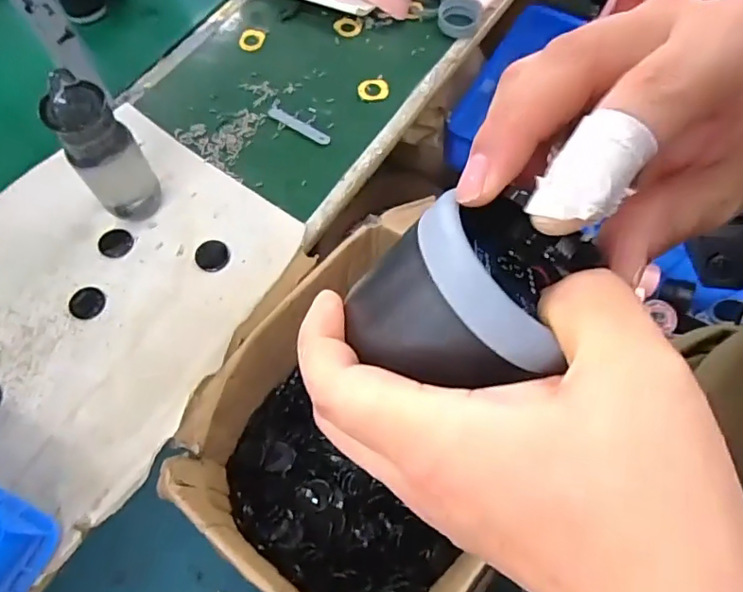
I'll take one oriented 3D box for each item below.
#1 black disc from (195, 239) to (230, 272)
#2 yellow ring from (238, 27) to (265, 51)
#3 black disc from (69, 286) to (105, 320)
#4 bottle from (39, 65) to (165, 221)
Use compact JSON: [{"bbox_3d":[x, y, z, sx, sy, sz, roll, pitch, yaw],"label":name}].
[{"bbox_3d":[-0.181,-0.047,0.625,0.036,0.012,0.041,-24,66,-10],"label":"black disc"},{"bbox_3d":[-0.170,-0.366,0.789,0.038,0.009,0.035,0,64,1],"label":"yellow ring"},{"bbox_3d":[-0.313,0.007,0.607,0.037,0.004,0.037,0,64,1],"label":"black disc"},{"bbox_3d":[-0.274,-0.146,0.574,0.064,0.177,0.052,-28,67,-12],"label":"bottle"}]

